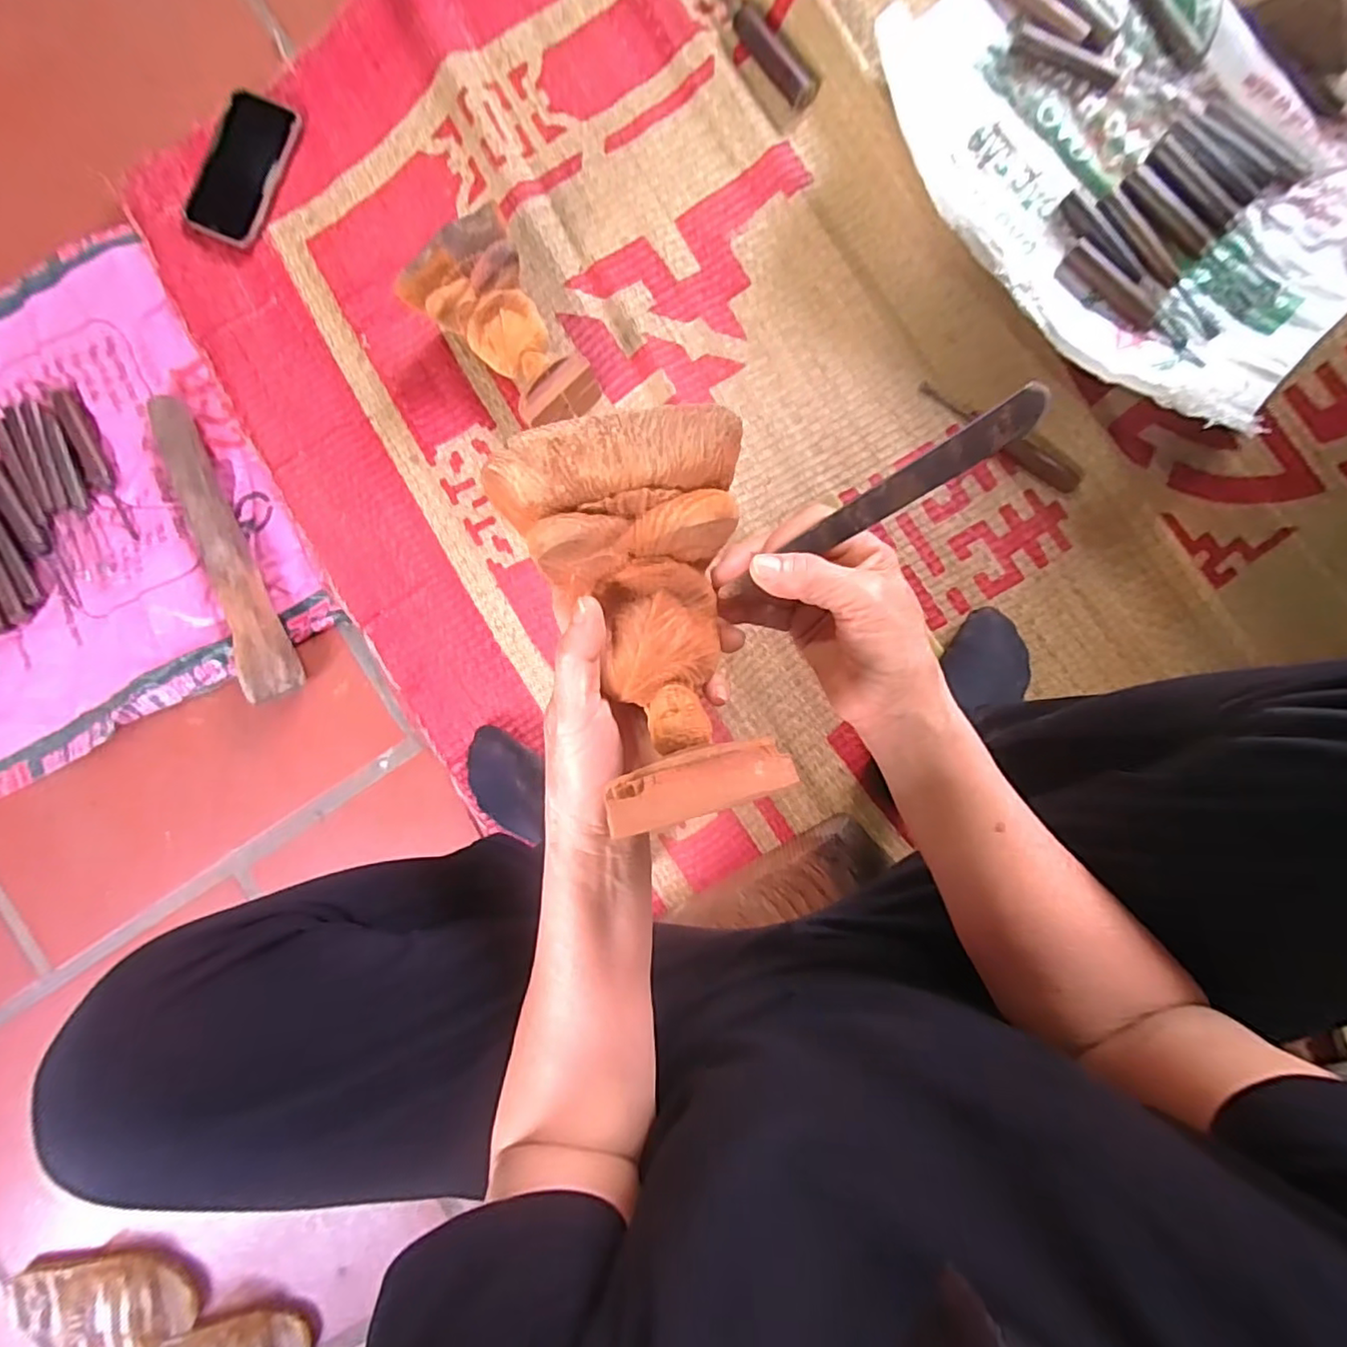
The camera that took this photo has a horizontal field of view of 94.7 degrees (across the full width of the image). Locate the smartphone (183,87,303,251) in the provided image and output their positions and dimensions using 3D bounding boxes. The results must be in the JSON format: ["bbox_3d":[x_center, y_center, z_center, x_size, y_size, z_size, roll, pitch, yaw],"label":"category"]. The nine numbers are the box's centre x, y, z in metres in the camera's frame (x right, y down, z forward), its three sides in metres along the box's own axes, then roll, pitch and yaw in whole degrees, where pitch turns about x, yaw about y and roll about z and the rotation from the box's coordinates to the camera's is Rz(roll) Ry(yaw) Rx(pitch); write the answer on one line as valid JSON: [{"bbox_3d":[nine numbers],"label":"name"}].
[{"bbox_3d":[-0.439,-0.512,0.632,0.077,0.017,0.147,23,95,2],"label":"smartphone"}]

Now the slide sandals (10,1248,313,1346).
[{"bbox_3d":[-0.549,0.695,0.649,0.309,0.053,0.114,23,95,2],"label":"slide sandals"}]

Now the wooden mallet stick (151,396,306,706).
[{"bbox_3d":[-0.468,-0.129,0.637,0.056,0.036,0.330,-22,92,5],"label":"wooden mallet stick"}]

